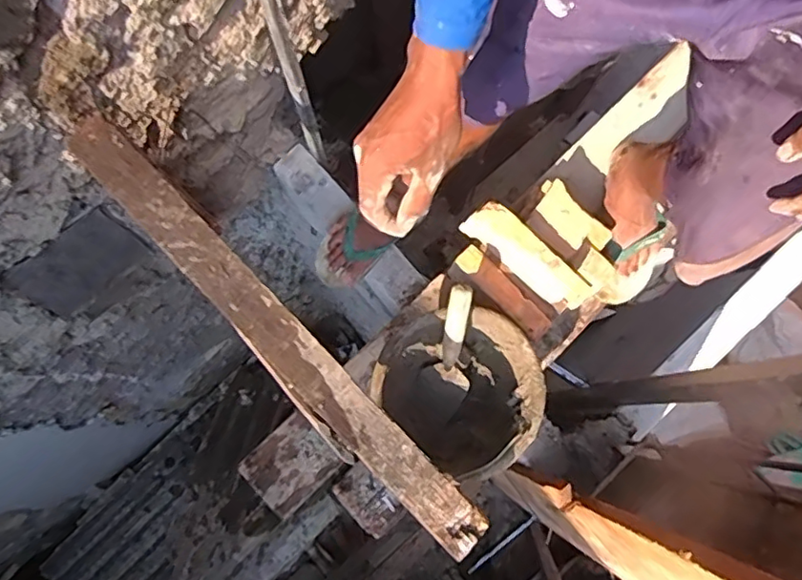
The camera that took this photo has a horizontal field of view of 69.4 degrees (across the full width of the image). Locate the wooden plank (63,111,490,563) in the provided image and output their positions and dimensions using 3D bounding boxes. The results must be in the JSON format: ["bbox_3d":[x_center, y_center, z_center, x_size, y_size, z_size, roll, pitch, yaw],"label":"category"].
[{"bbox_3d":[-0.148,0.059,0.689,0.072,0.032,0.662,-43,91,-9],"label":"wooden plank"}]

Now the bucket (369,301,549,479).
[{"bbox_3d":[0.089,0.138,0.869,0.216,0.151,0.236,-44,83,-9],"label":"bucket"}]

